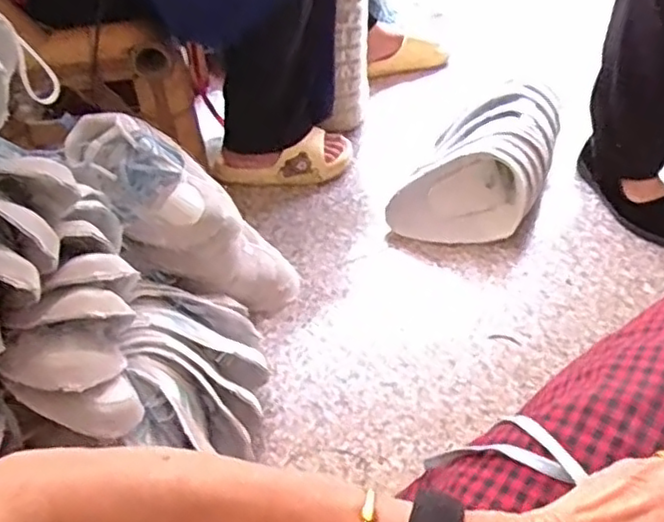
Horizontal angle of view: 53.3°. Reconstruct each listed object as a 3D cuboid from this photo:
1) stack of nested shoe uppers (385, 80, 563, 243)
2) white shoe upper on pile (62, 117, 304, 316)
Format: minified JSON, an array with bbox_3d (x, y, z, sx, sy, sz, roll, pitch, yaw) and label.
[{"bbox_3d":[0.260,-0.172,1.120,0.211,0.132,0.331,21,52,23],"label":"stack of nested shoe uppers"},{"bbox_3d":[-0.199,-0.055,0.940,0.130,0.381,0.141,-23,34,37],"label":"white shoe upper on pile"}]

